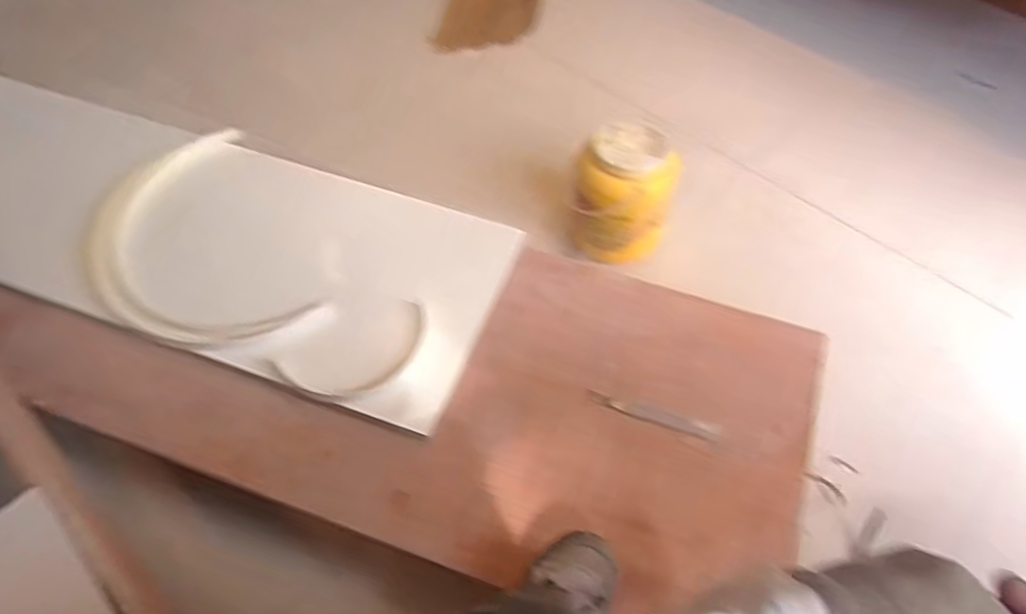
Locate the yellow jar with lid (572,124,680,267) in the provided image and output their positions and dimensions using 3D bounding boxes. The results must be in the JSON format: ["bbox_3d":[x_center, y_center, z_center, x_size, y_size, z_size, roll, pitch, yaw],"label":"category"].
[{"bbox_3d":[0.172,-0.181,1.148,0.144,0.209,0.144,-15,56,-10],"label":"yellow jar with lid"}]

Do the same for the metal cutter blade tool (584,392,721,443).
[{"bbox_3d":[0.188,0.142,0.938,0.177,0.014,0.023,18,57,12],"label":"metal cutter blade tool"}]

